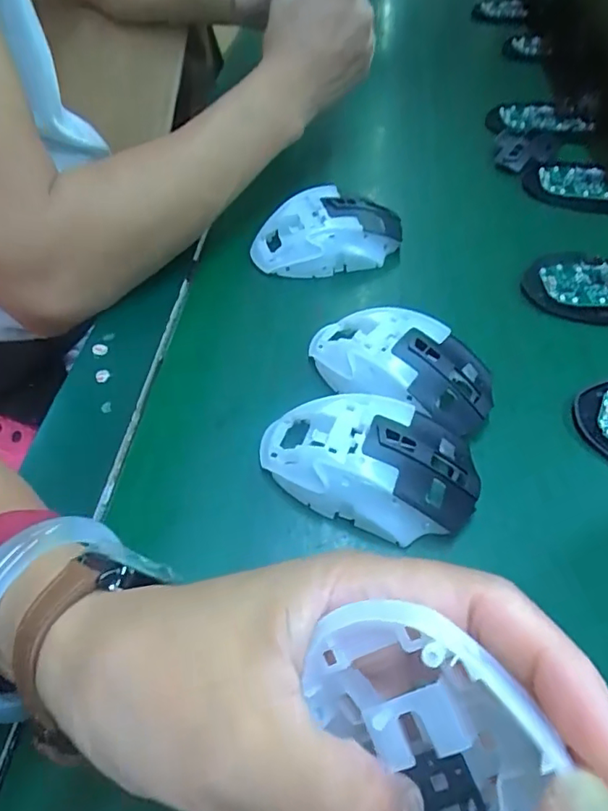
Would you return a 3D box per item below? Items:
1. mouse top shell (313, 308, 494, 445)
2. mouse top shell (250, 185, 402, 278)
[{"bbox_3d":[0.057,-0.024,0.324,0.113,0.035,0.063,30,58,22],"label":"mouse top shell"},{"bbox_3d":[0.018,-0.131,0.405,0.113,0.035,0.056,-9,53,-6],"label":"mouse top shell"}]

